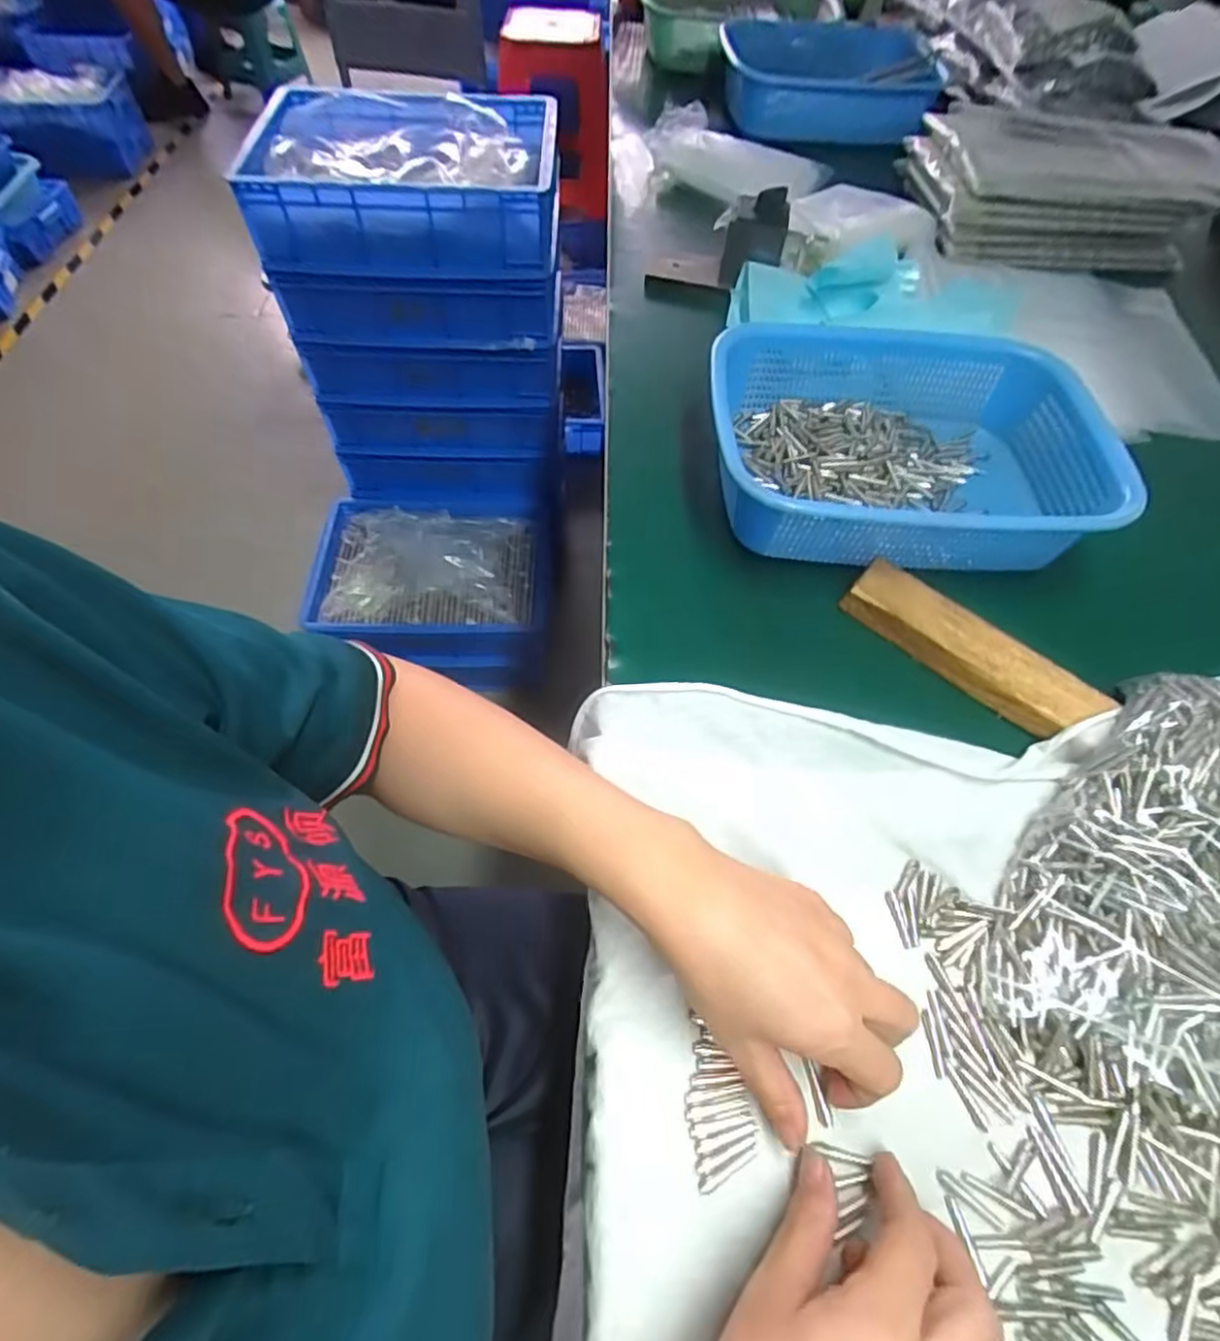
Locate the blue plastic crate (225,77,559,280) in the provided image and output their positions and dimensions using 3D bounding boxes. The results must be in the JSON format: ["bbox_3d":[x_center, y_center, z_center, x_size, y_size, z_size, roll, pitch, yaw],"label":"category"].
[{"bbox_3d":[-0.281,-0.694,0.936,0.401,0.117,0.285,-1,58,-2],"label":"blue plastic crate"}]

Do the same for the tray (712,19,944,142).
[{"bbox_3d":[0.272,-0.783,0.879,0.266,0.080,0.183,-6,58,-5],"label":"tray"}]

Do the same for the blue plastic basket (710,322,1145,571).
[{"bbox_3d":[0.216,-0.166,0.495,0.276,0.068,0.201,2,58,0],"label":"blue plastic basket"}]

